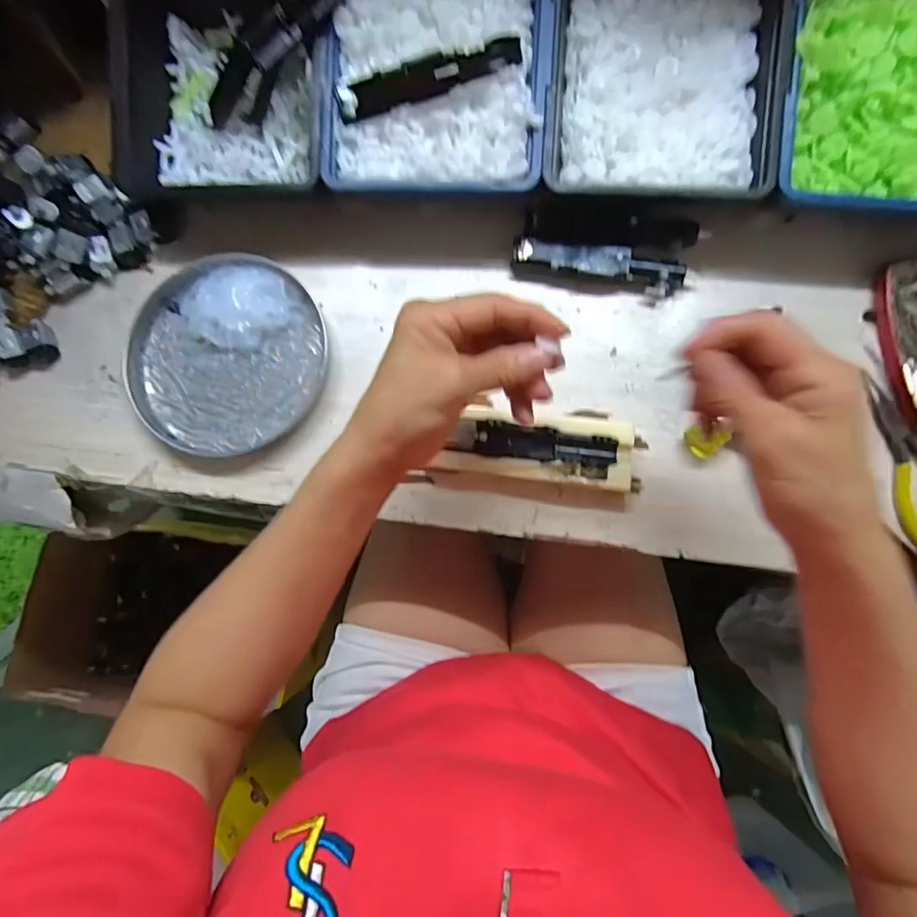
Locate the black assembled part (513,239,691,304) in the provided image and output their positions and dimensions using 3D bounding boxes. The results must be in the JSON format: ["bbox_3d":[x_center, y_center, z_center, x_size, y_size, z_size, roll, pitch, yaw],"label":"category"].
[{"bbox_3d":[0.099,-0.136,0.367,0.118,0.020,0.024,12,84,5],"label":"black assembled part"}]

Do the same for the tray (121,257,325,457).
[{"bbox_3d":[-0.169,-0.077,0.375,0.140,0.018,0.141,-19,82,1],"label":"tray"}]

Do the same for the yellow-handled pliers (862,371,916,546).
[{"bbox_3d":[0.301,0.006,0.338,0.048,0.008,0.115,-27,82,0],"label":"yellow-handled pliers"}]

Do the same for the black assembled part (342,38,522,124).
[{"bbox_3d":[-0.018,-0.241,0.327,0.113,0.019,0.014,-14,82,1],"label":"black assembled part"}]

